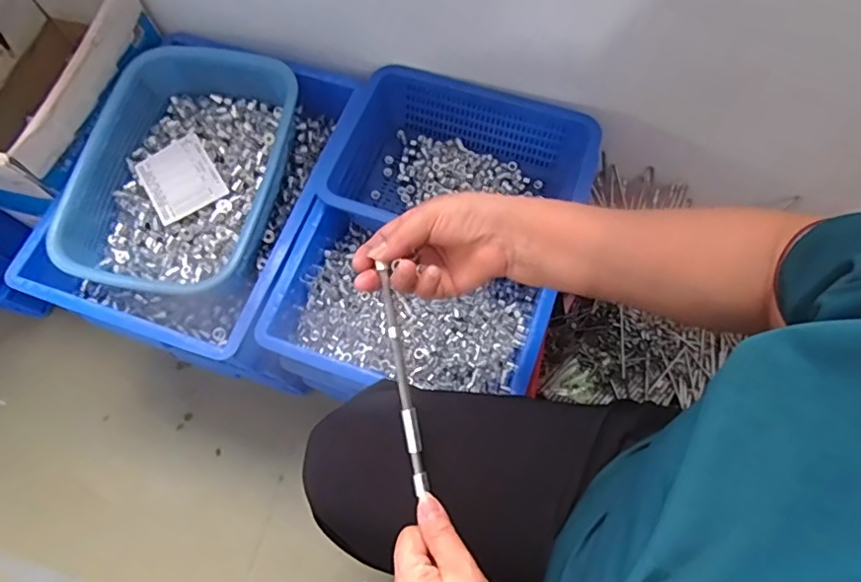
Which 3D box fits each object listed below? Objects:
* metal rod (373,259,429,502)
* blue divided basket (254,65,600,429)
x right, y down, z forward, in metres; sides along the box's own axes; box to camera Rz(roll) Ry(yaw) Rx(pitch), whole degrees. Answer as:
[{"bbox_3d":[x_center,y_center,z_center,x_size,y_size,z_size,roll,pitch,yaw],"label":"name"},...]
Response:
[{"bbox_3d":[-0.022,0.070,0.435,0.011,0.007,0.173,-10,85,-2],"label":"metal rod"},{"bbox_3d":[0.005,-0.069,0.688,0.317,0.092,0.411,19,70,9],"label":"blue divided basket"}]

